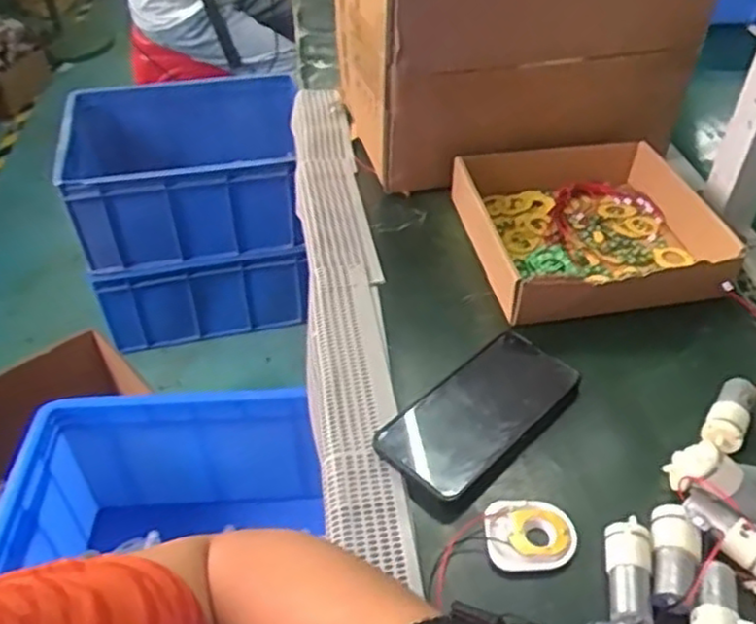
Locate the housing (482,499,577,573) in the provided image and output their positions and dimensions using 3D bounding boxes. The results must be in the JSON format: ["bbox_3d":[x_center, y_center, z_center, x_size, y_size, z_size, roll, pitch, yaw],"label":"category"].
[{"bbox_3d":[0.099,0.147,0.460,0.056,0.014,0.045,2,42,3],"label":"housing"}]

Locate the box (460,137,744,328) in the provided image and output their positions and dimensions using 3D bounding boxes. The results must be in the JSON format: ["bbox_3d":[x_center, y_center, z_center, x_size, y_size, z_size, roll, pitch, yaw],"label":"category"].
[{"bbox_3d":[0.207,-0.085,0.674,0.227,0.047,0.227,-8,42,-7],"label":"box"}]

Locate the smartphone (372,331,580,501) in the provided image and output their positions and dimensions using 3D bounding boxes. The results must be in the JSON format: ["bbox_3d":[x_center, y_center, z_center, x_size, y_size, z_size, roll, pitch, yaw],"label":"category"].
[{"bbox_3d":[0.078,0.073,0.527,0.075,0.011,0.162,33,52,32],"label":"smartphone"}]

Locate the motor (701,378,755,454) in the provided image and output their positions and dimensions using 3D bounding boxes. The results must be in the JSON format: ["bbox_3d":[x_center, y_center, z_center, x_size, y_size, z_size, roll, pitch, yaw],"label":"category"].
[{"bbox_3d":[0.262,0.079,0.522,0.027,0.025,0.065,24,48,25],"label":"motor"}]

